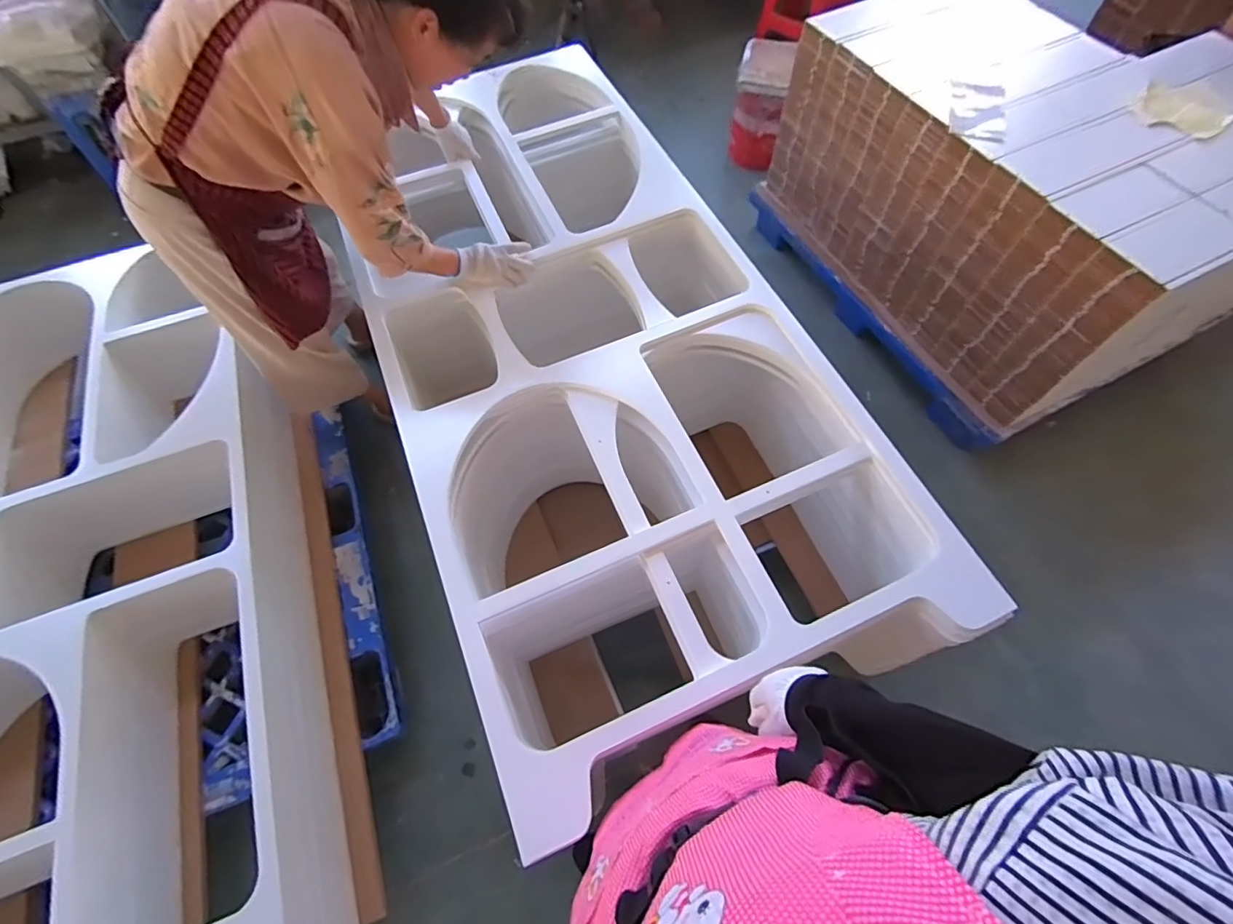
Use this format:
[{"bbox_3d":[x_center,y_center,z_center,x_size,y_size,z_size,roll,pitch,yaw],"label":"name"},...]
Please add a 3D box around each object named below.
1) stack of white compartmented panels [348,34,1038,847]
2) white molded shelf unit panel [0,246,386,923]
[{"bbox_3d":[-0.073,-0.218,1.273,0.795,0.427,1.659,-21,65,-8],"label":"stack of white compartmented panels"},{"bbox_3d":[-1.155,0.238,1.271,0.799,0.368,1.783,-19,65,-8],"label":"white molded shelf unit panel"}]

